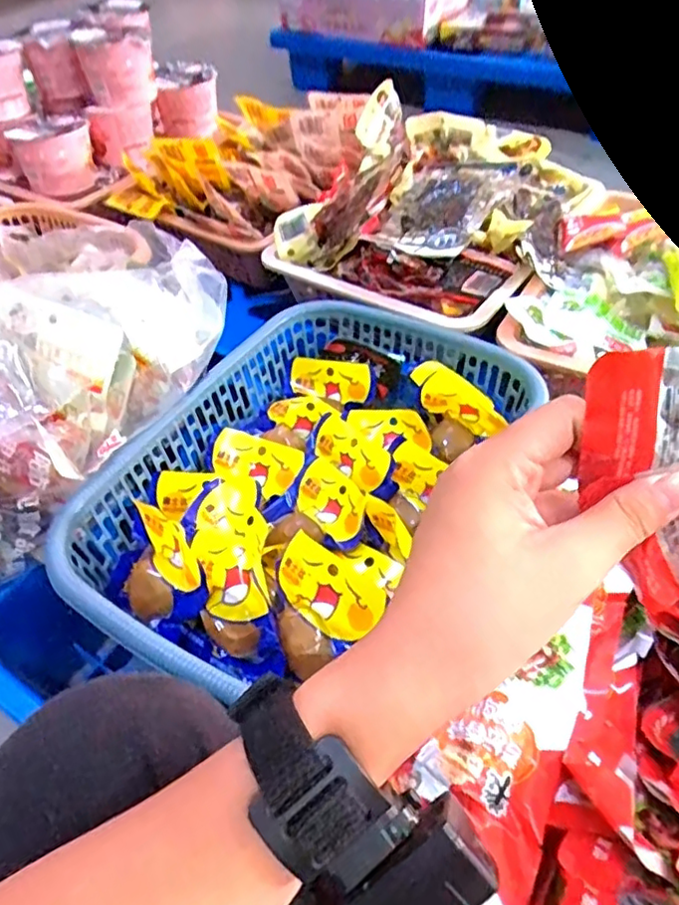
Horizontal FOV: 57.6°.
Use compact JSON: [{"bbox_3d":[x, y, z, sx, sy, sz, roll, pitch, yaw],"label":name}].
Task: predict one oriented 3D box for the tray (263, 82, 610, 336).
[{"bbox_3d":[0.108,-0.273,0.656,0.277,0.085,0.317,22,52,21],"label":"tray"}]

